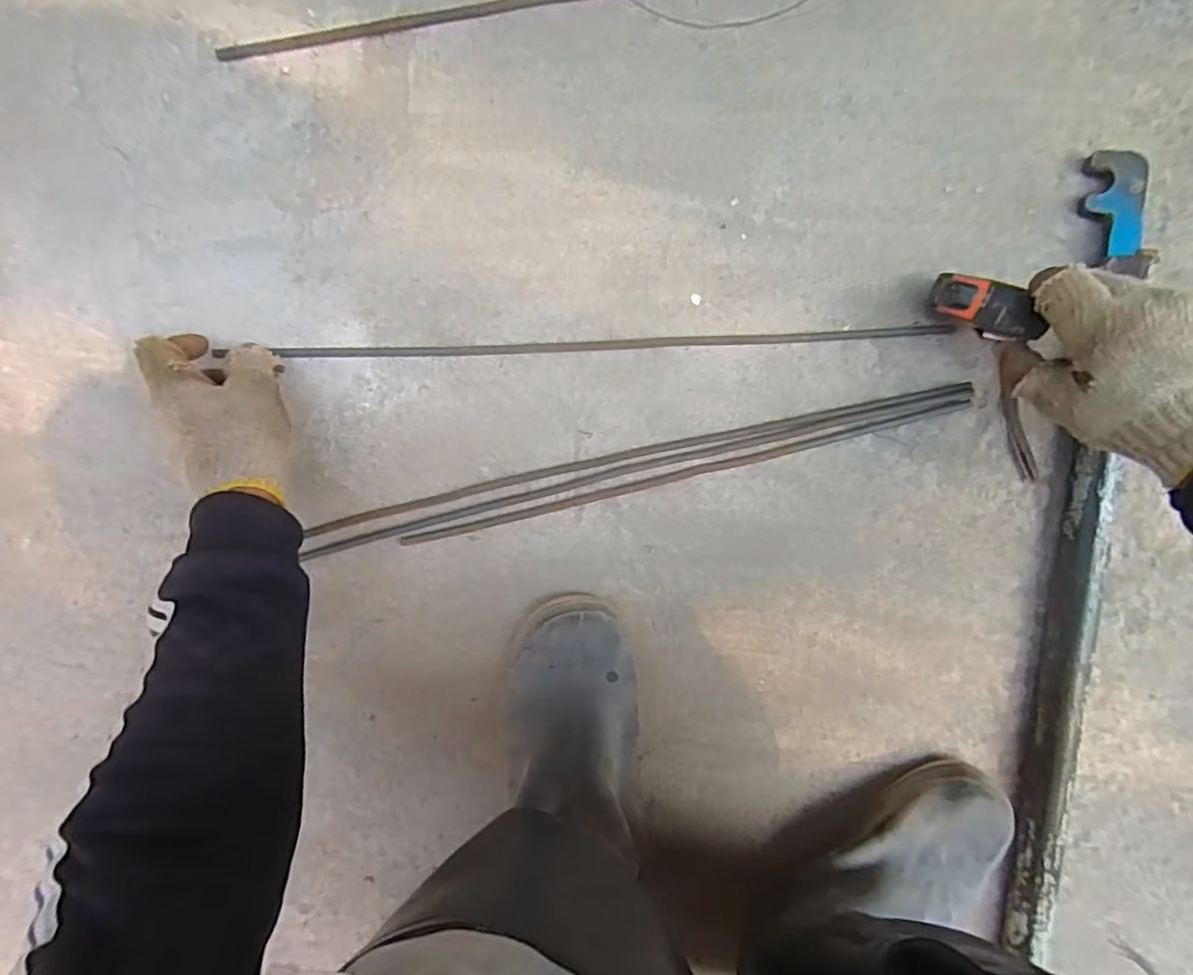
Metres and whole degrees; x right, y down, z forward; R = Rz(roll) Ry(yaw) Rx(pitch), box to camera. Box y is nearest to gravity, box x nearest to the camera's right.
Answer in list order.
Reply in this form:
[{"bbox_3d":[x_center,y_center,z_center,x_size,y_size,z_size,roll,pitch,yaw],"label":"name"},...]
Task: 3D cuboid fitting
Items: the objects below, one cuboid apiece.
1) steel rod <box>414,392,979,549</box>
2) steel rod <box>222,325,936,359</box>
[{"bbox_3d":[0.064,-0.010,0.473,0.443,0.005,0.011,-14,95,4],"label":"steel rod"},{"bbox_3d":[-0.012,-0.110,0.471,0.566,0.006,0.010,-2,96,1],"label":"steel rod"}]

